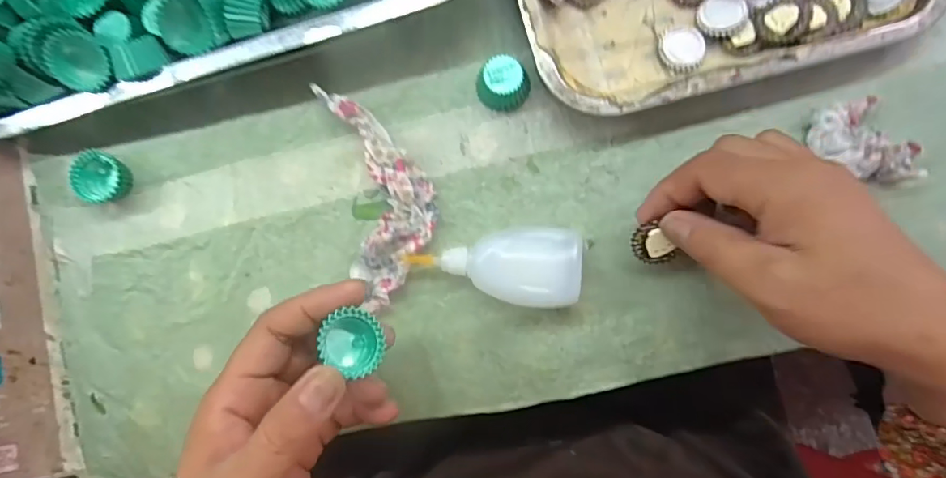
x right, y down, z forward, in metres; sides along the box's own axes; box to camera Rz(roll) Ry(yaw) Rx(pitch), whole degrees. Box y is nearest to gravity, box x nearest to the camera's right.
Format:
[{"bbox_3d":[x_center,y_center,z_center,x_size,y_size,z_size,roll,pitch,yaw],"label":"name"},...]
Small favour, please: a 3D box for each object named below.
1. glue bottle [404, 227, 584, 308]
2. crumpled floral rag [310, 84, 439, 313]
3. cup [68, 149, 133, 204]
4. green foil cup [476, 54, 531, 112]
[{"bbox_3d":[0.013,0.015,0.298,0.096,0.028,0.043,3,86,3],"label":"glue bottle"},{"bbox_3d":[-0.056,-0.030,0.313,0.057,0.015,0.132,-18,85,2],"label":"crumpled floral rag"},{"bbox_3d":[-0.232,-0.038,0.322,0.031,0.017,0.031,0,86,3],"label":"cup"},{"bbox_3d":[0.019,-0.093,0.311,0.028,0.019,0.028,37,88,5],"label":"green foil cup"}]

